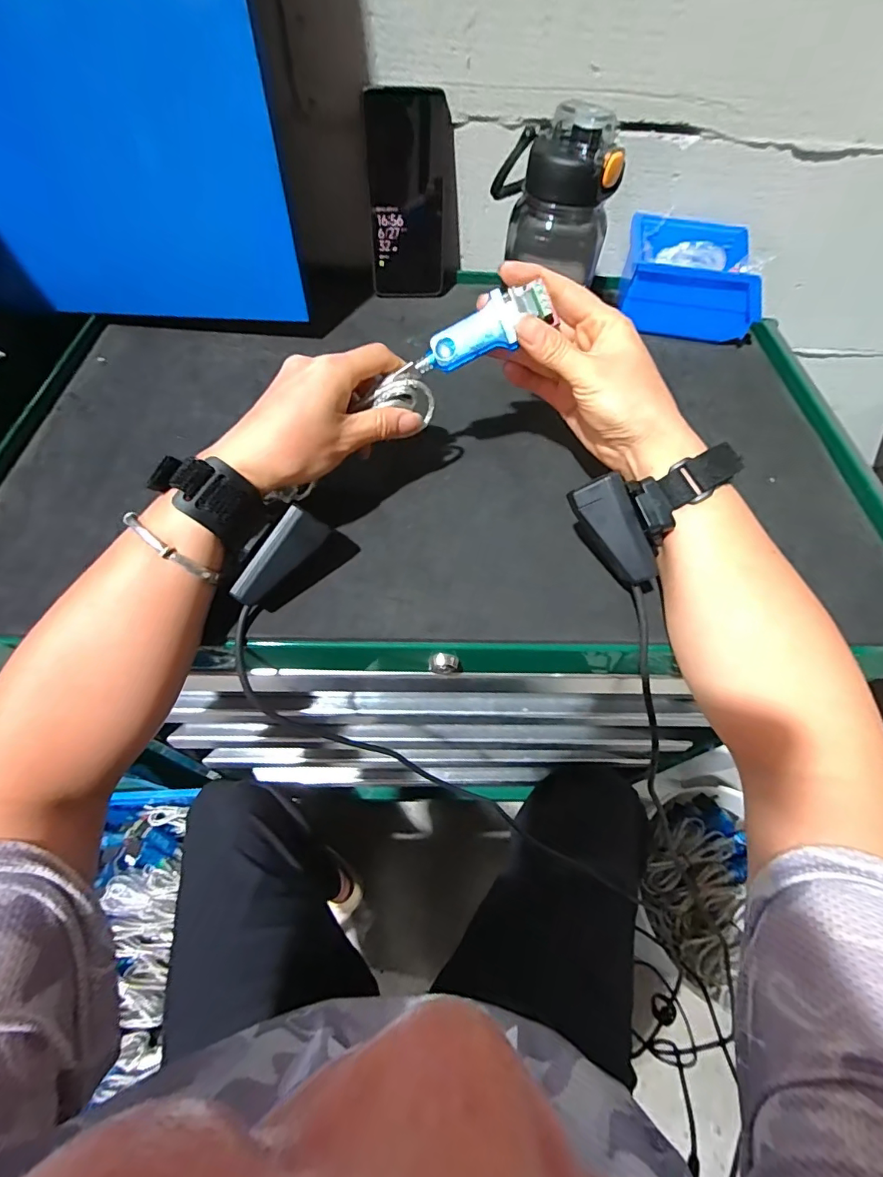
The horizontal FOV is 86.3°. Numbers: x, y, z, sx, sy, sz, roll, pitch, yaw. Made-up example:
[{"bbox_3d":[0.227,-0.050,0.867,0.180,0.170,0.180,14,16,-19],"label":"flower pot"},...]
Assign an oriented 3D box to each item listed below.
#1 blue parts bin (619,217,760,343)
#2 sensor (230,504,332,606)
[{"bbox_3d":[0.255,-0.324,0.491,0.127,0.063,0.103,12,59,5],"label":"blue parts bin"},{"bbox_3d":[-0.101,-0.019,0.292,0.018,0.022,0.068,38,83,19],"label":"sensor"}]

